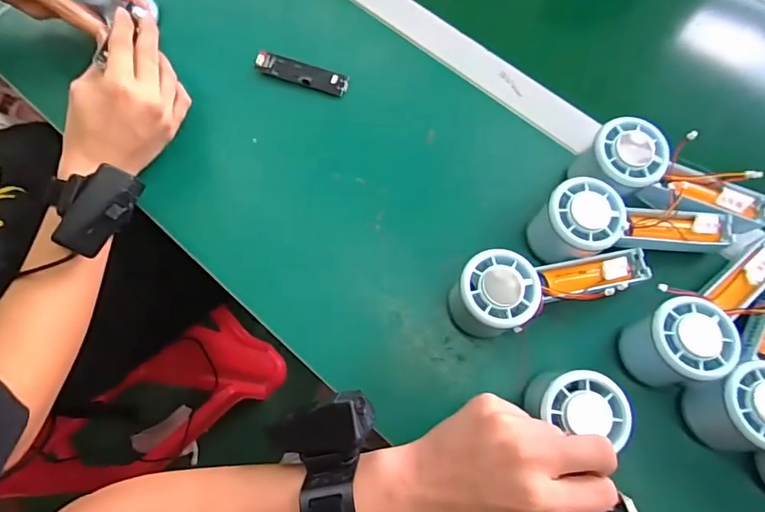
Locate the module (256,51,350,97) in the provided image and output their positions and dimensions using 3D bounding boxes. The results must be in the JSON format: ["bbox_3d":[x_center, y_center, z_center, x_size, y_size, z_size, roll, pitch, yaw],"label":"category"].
[{"bbox_3d":[-0.078,-0.177,0.463,0.091,0.009,0.023,16,73,6],"label":"module"}]

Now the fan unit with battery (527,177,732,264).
[{"bbox_3d":[0.196,-0.027,0.380,0.149,0.058,0.054,-3,72,-1],"label":"fan unit with battery"}]

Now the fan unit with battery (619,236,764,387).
[{"bbox_3d":[0.247,0.038,0.351,0.156,0.051,0.065,-31,74,-9],"label":"fan unit with battery"}]

